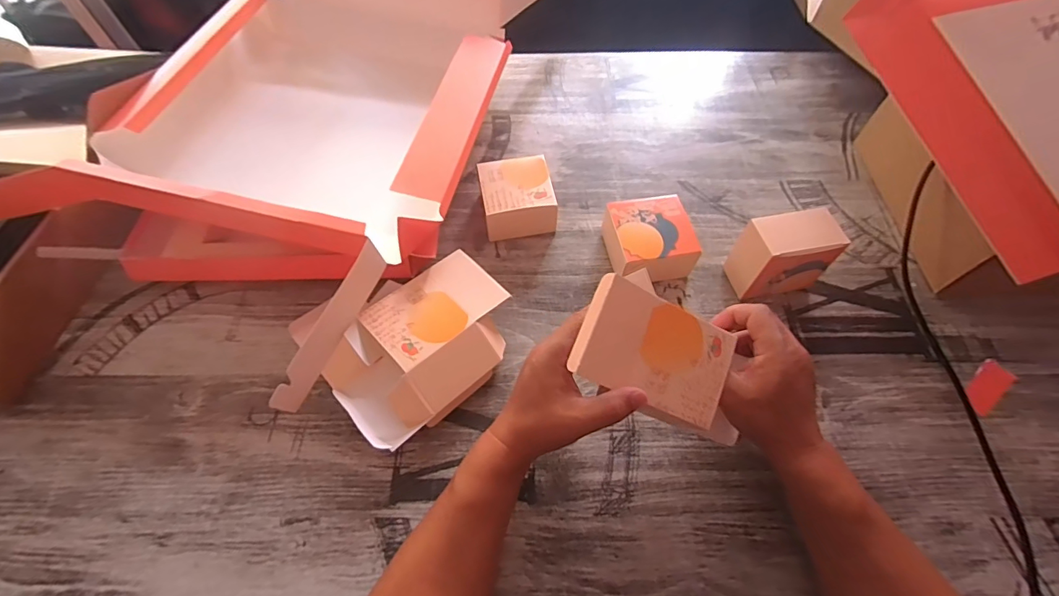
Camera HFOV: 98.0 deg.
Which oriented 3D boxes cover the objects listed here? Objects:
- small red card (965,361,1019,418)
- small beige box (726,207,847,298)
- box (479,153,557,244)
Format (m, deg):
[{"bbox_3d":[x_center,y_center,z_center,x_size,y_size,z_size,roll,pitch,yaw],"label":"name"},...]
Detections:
[{"bbox_3d":[0.479,0.091,0.479,0.063,0.007,0.030,-36,77,-14],"label":"small red card"},{"bbox_3d":[0.276,-0.045,0.505,0.083,0.091,0.054,-9,62,-4],"label":"small beige box"},{"bbox_3d":[-0.015,-0.122,0.574,0.085,0.055,0.095,-10,62,-5],"label":"box"}]

